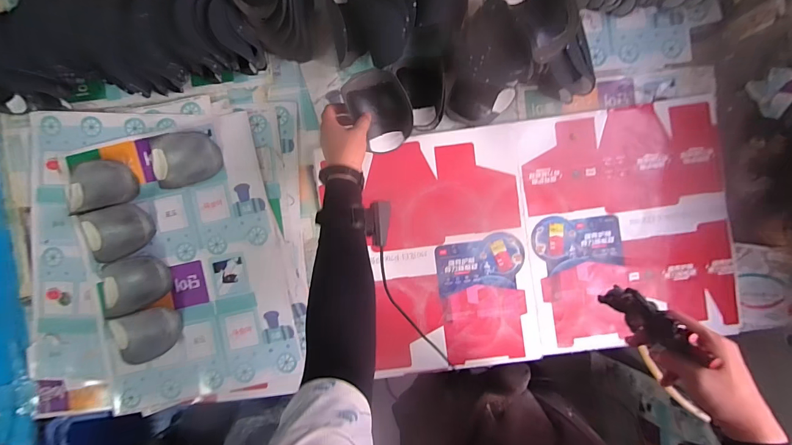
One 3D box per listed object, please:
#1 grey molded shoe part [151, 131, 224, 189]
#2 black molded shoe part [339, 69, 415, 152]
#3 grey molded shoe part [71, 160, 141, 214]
[{"bbox_3d":[-0.410,-0.121,0.708,0.134,0.025,0.102,-4,90,0],"label":"grey molded shoe part"},{"bbox_3d":[-0.029,-0.192,0.623,0.091,0.053,0.129,-27,90,0],"label":"black molded shoe part"},{"bbox_3d":[-0.579,-0.073,0.707,0.135,0.046,0.092,-16,90,0],"label":"grey molded shoe part"}]

